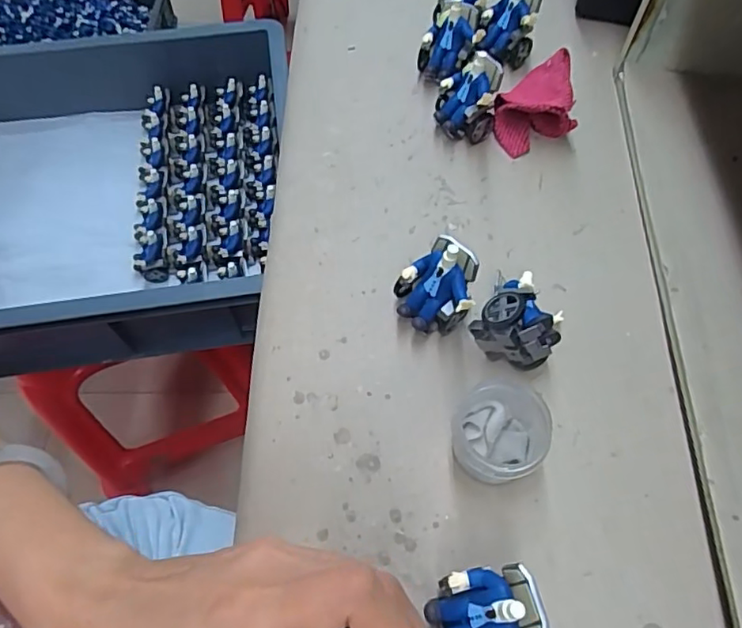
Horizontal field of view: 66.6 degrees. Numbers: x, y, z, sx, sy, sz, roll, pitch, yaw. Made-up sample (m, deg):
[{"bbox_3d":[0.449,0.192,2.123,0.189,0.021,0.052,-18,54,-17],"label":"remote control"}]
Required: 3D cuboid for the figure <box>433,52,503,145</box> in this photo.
[{"bbox_3d":[0.077,-0.171,0.453,0.047,0.061,0.036,8,61,5],"label":"figure"}]

